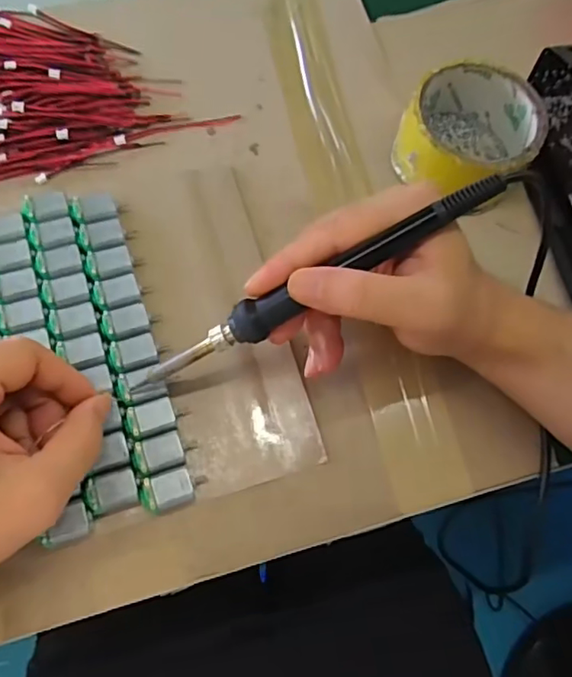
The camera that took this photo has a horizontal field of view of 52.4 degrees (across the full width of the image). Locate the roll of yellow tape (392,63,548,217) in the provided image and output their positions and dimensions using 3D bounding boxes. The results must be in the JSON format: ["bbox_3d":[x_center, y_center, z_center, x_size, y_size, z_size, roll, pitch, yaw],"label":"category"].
[{"bbox_3d":[0.117,-0.131,0.379,0.083,0.044,0.090,38,72,9],"label":"roll of yellow tape"}]

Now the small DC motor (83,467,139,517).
[{"bbox_3d":[-0.091,0.080,0.306,0.025,0.015,0.020,-18,72,-12],"label":"small DC motor"}]

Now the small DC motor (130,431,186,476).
[{"bbox_3d":[-0.068,0.063,0.314,0.027,0.014,0.019,-16,72,-12],"label":"small DC motor"}]

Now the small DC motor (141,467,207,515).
[{"bbox_3d":[-0.059,0.081,0.308,0.033,0.015,0.018,-14,71,-11],"label":"small DC motor"}]

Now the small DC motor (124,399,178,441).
[{"bbox_3d":[-0.074,0.045,0.321,0.026,0.014,0.018,-16,72,-12],"label":"small DC motor"}]

